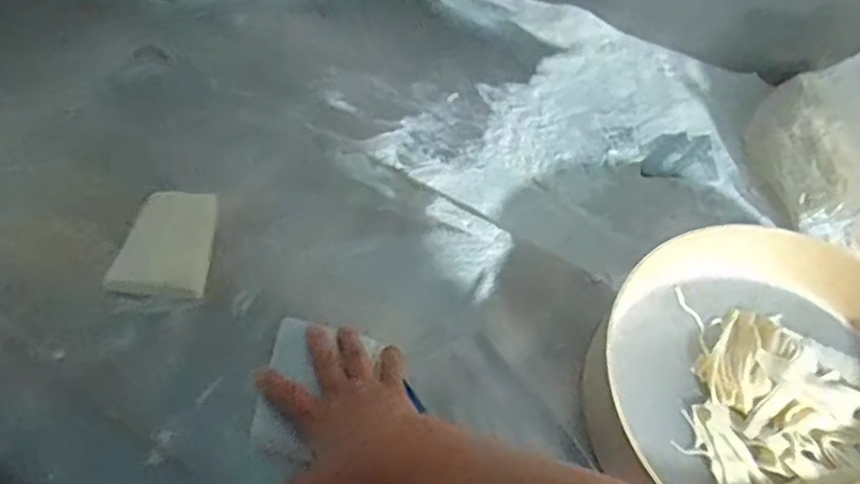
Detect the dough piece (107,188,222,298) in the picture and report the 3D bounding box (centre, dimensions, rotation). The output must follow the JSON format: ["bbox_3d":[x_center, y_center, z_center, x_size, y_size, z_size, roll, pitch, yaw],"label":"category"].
[{"bbox_3d":[-0.252,0.000,0.639,0.088,0.013,0.109,3,57,0],"label":"dough piece"}]

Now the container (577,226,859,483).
[{"bbox_3d":[0.295,0.129,0.557,0.307,0.092,0.286,1,57,-2],"label":"container"}]

